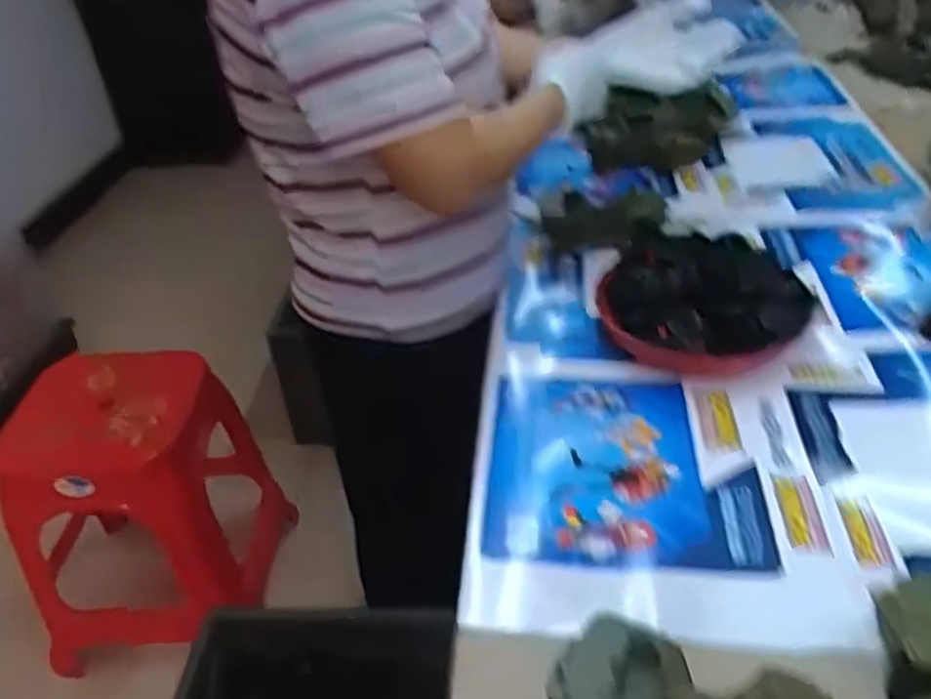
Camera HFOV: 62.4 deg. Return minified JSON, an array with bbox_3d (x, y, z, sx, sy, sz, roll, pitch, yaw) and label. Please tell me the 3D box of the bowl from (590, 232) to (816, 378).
[{"bbox_3d":[0.276,-0.059,0.881,0.202,0.078,0.191,-4,37,3],"label":"bowl"}]

